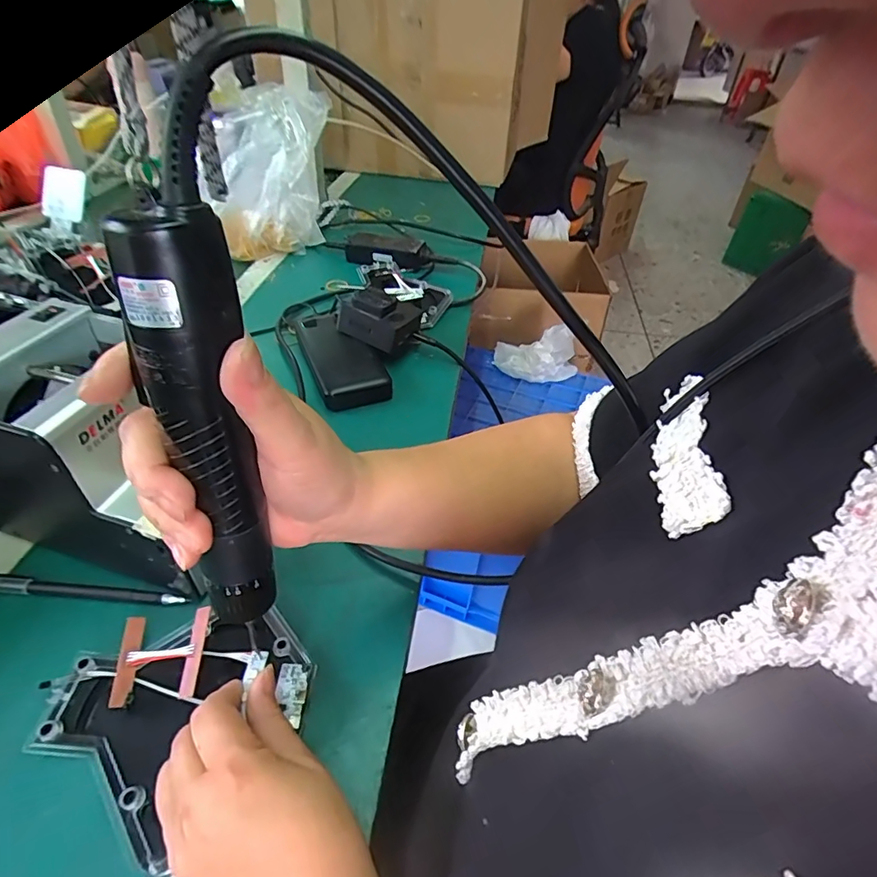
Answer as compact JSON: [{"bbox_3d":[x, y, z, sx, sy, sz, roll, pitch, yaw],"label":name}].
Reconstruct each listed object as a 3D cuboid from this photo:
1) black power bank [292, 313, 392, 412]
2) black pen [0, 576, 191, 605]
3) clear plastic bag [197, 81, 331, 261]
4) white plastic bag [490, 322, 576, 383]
[{"bbox_3d":[-0.116,-0.099,0.589,0.073,0.024,0.176,-15,45,-19],"label":"black power bank"},{"bbox_3d":[-0.264,0.112,0.371,0.162,0.007,0.011,4,42,2],"label":"black pen"},{"bbox_3d":[-0.269,-0.435,0.829,0.153,0.172,0.239,-1,42,-4],"label":"clear plastic bag"},{"bbox_3d":[0.243,-0.206,1.251,0.200,0.125,0.096,6,42,3],"label":"white plastic bag"}]

